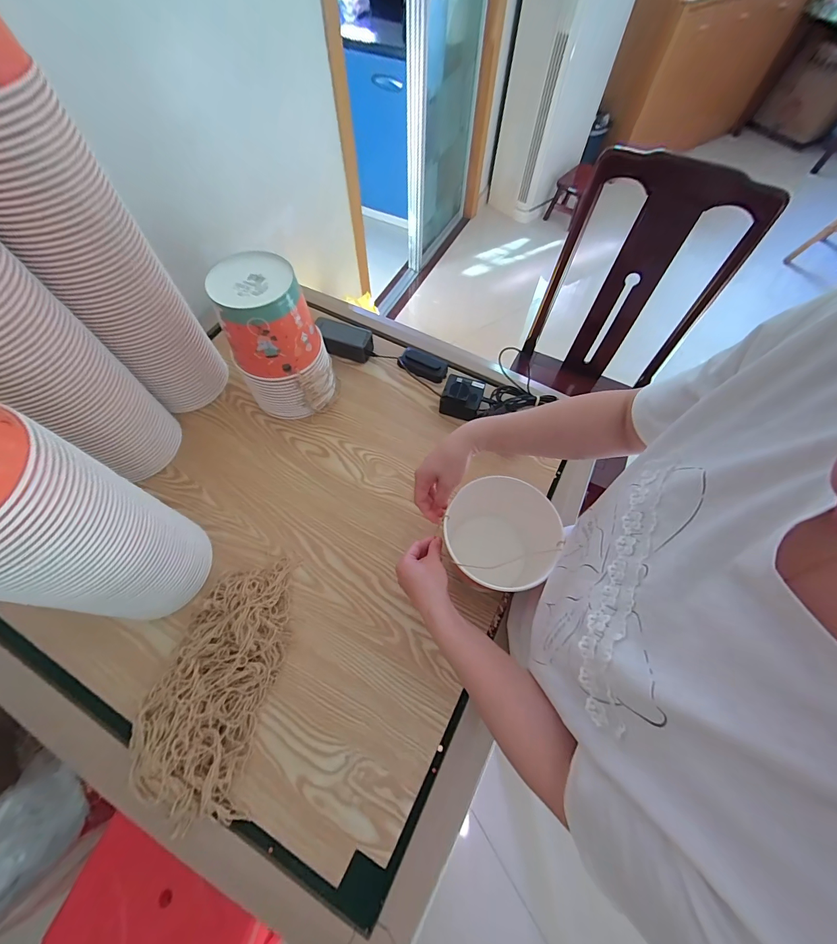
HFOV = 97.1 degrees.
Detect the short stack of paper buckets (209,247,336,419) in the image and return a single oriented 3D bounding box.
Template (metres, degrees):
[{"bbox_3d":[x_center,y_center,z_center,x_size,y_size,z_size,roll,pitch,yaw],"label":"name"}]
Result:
[{"bbox_3d":[-0.245,-0.220,0.657,0.151,0.256,0.141,-20,66,-10],"label":"short stack of paper buckets"}]

